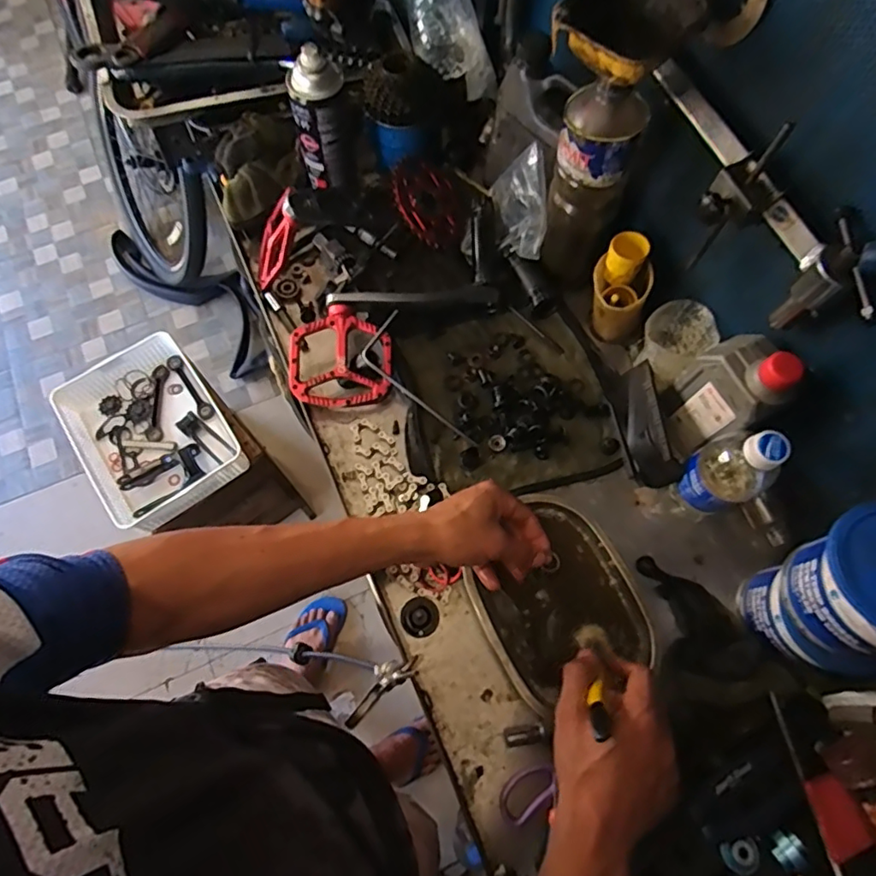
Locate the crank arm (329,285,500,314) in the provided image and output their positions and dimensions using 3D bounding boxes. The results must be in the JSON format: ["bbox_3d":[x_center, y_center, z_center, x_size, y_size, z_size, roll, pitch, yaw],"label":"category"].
[{"bbox_3d":[-0.019,-0.163,0.659,0.217,0.039,0.023,-4,69,-17],"label":"crank arm"}]

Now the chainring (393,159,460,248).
[{"bbox_3d":[-0.014,-0.296,0.713,0.097,0.008,0.111,0,79,-37],"label":"chainring"}]

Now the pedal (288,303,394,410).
[{"bbox_3d":[-0.111,-0.091,0.643,0.114,0.030,0.111,-4,88,-5],"label":"pedal"}]

